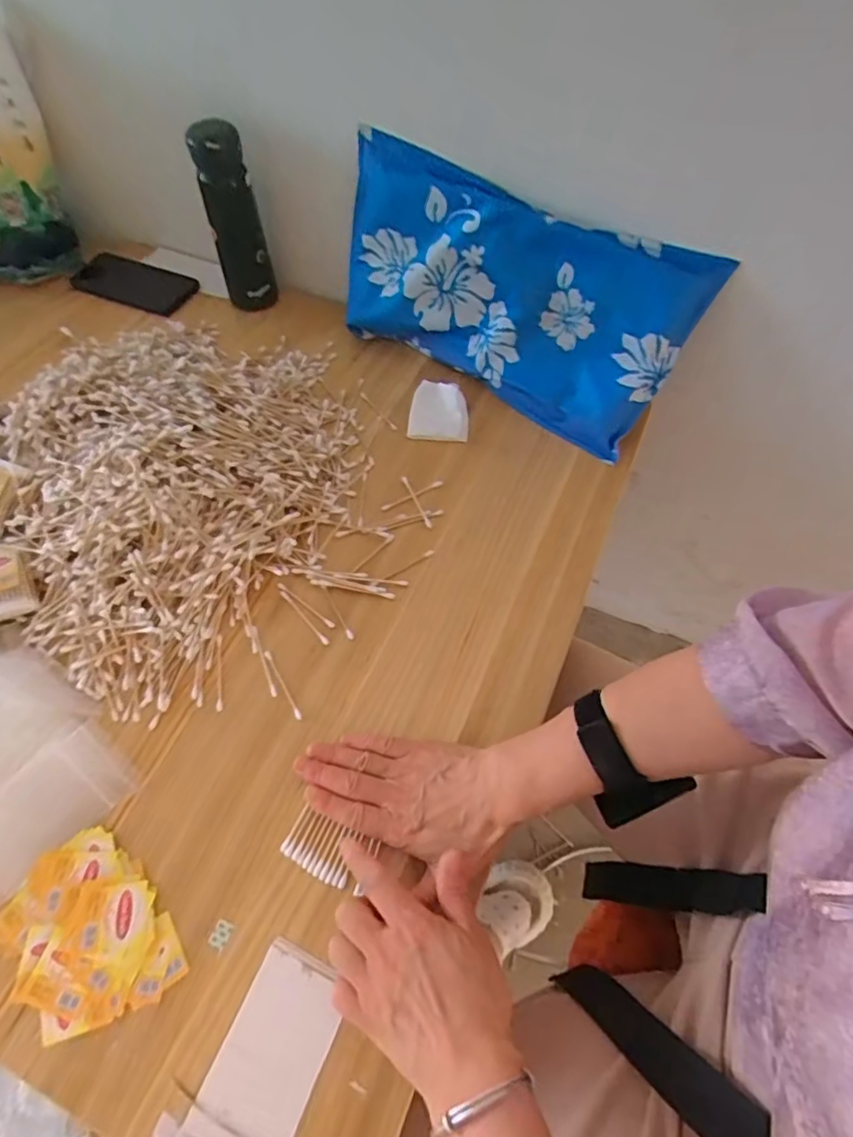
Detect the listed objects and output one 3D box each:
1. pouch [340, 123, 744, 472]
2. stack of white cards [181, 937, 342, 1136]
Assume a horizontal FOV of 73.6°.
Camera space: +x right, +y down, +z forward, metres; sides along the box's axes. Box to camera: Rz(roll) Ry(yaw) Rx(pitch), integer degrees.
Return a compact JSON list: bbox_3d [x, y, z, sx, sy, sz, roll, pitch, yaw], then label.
[{"bbox_3d":[0.084,-0.289,0.609,0.380,0.202,0.075,27,41,12],"label":"pouch"},{"bbox_3d":[-0.096,0.303,0.358,0.061,0.004,0.103,21,60,12],"label":"stack of white cards"}]

